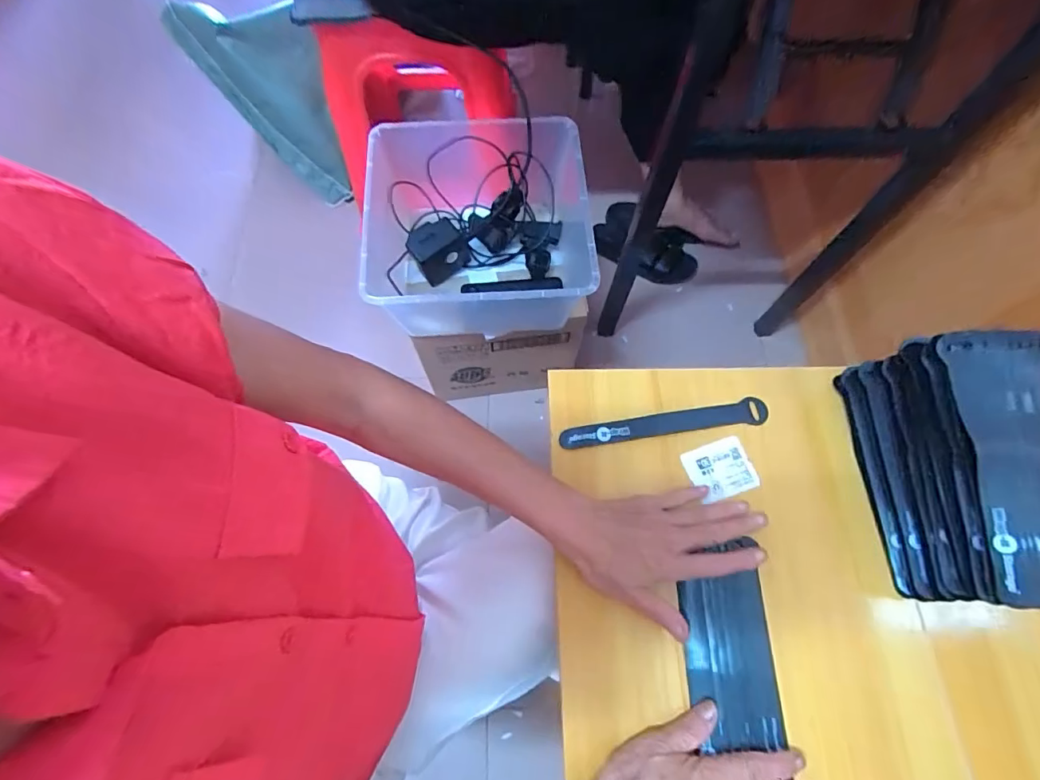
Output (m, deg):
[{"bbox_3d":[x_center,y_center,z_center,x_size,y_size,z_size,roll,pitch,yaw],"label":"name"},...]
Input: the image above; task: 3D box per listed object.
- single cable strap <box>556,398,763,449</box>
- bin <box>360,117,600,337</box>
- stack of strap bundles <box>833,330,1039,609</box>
[{"bbox_3d":[0.137,0.032,0.447,0.197,0.006,0.024,-7,83,-5],"label":"single cable strap"},{"bbox_3d":[-0.056,-0.234,0.711,0.322,0.161,0.270,-4,69,-1],"label":"bin"},{"bbox_3d":[0.366,0.062,0.382,0.102,0.100,0.200,-4,69,-1],"label":"stack of strap bundles"}]

